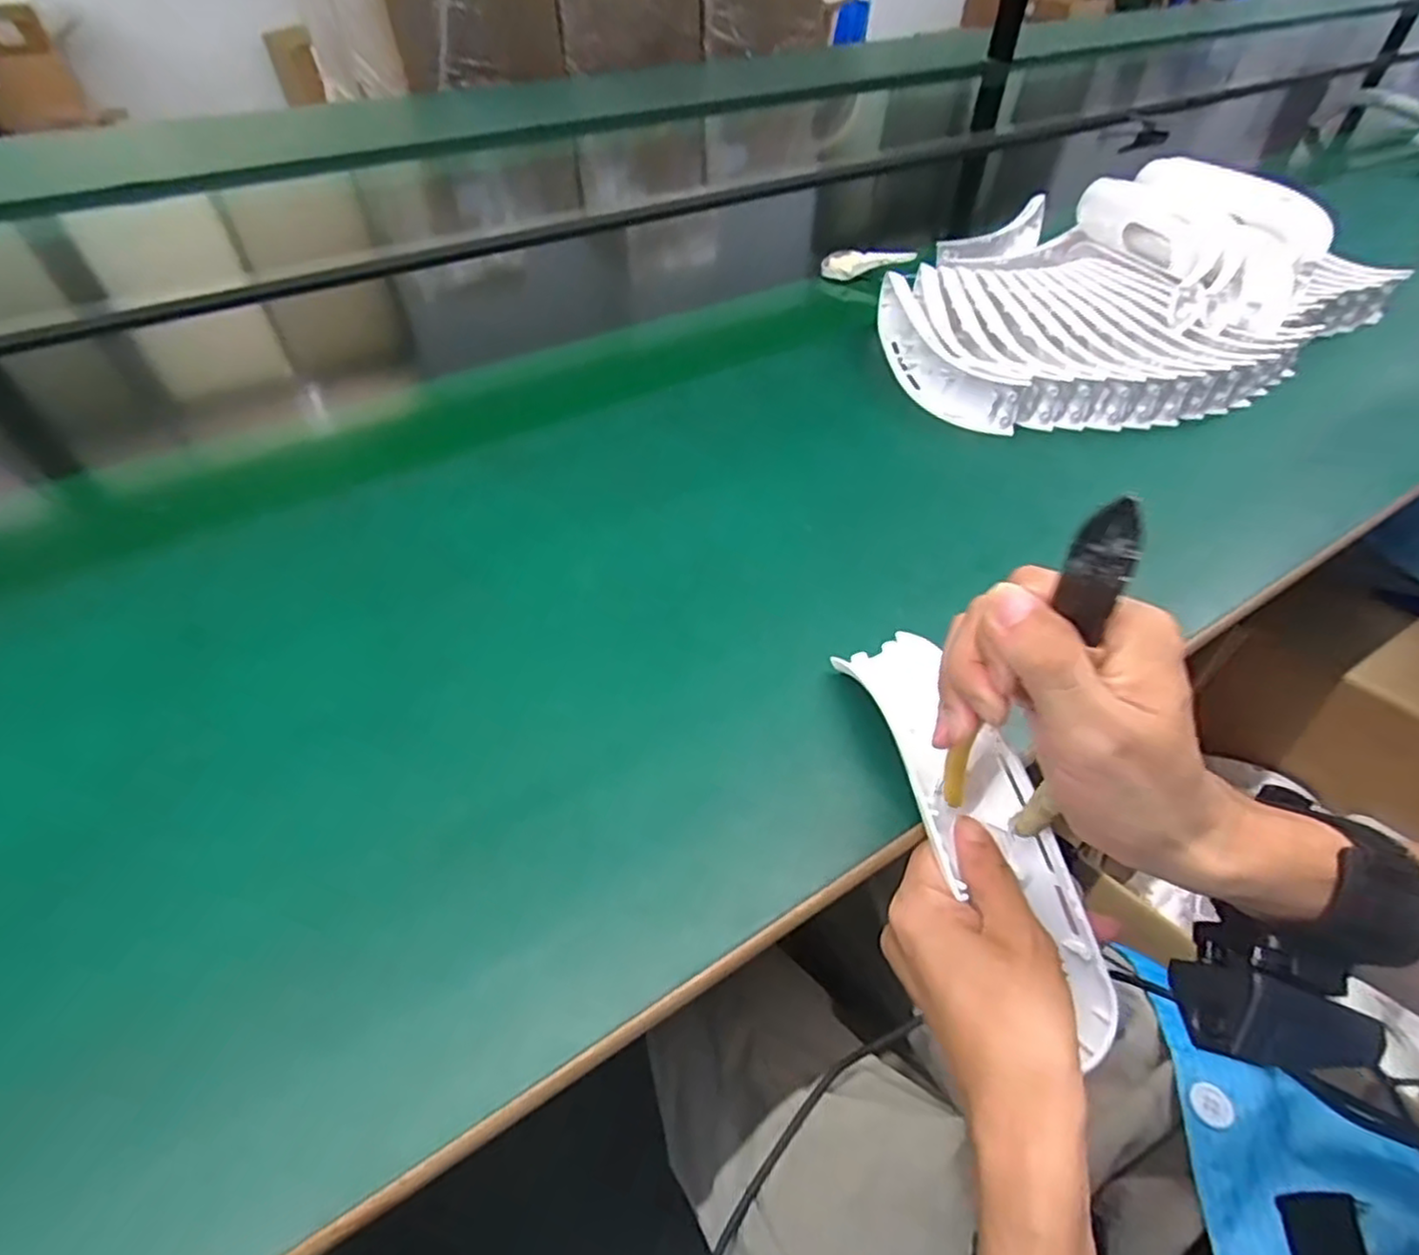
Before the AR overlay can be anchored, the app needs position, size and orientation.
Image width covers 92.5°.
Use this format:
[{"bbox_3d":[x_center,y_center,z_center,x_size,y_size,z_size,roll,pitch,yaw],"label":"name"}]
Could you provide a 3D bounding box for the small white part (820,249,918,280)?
[{"bbox_3d":[0.175,-0.405,0.750,0.099,0.024,0.024,0,49,15],"label":"small white part"}]

